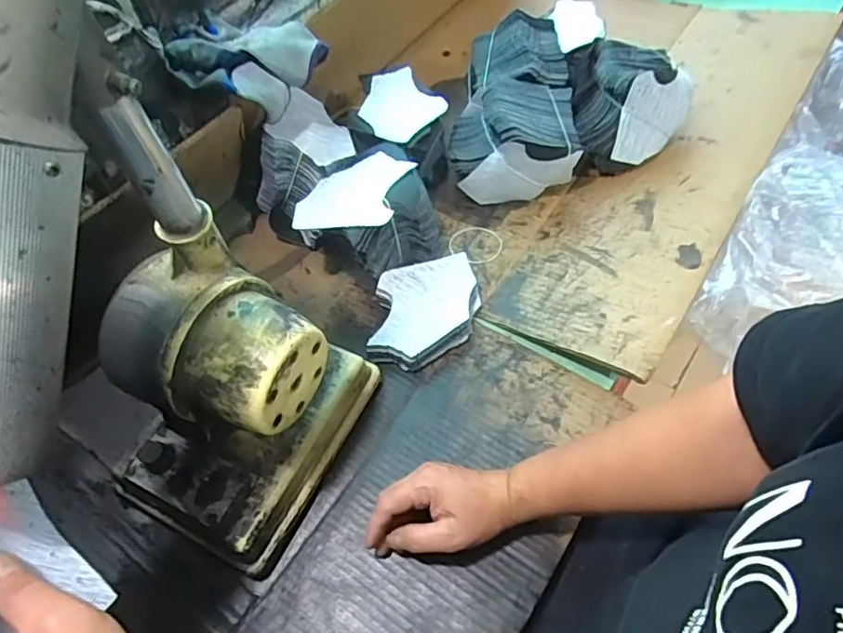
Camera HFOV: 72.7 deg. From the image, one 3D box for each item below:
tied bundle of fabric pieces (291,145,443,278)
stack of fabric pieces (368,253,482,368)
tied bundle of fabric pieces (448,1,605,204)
[{"bbox_3d":[-0.062,-0.108,0.661,0.154,0.107,0.118,-32,60,-16],"label":"tied bundle of fabric pieces"},{"bbox_3d":[0.005,-0.008,0.634,0.110,0.033,0.133,2,57,6],"label":"stack of fabric pieces"},{"bbox_3d":[0.111,-0.261,0.730,0.147,0.124,0.206,-3,57,3],"label":"tied bundle of fabric pieces"}]

